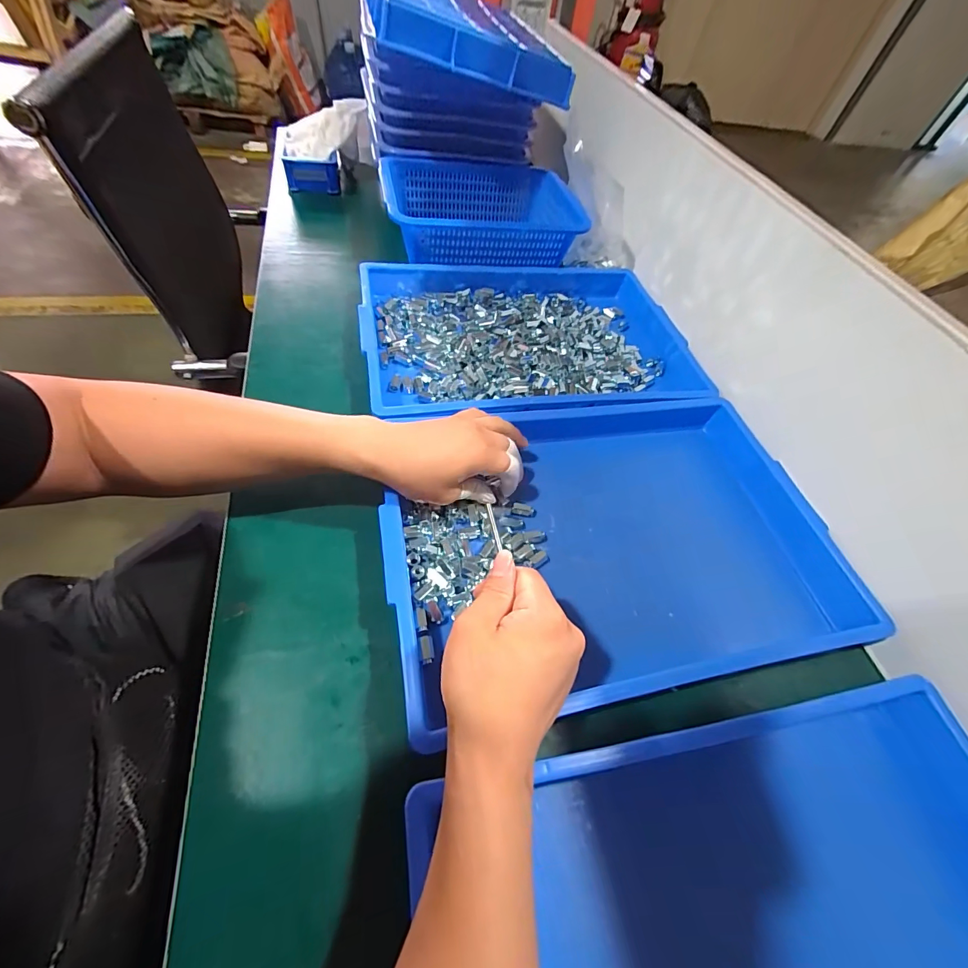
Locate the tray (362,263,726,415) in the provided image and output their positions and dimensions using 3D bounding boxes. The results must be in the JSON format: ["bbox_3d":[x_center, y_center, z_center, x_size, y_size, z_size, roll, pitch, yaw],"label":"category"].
[{"bbox_3d":[0.062,-0.197,0.559,0.429,0.066,0.292,-6,58,-13],"label":"tray"}]

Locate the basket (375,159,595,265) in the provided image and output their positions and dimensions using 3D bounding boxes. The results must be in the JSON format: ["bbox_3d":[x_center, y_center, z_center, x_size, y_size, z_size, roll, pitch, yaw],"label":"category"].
[{"bbox_3d":[-0.003,-0.440,0.673,0.295,0.079,0.218,-5,57,-12],"label":"basket"}]

